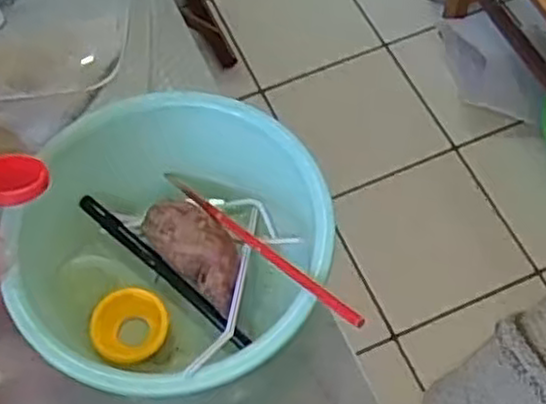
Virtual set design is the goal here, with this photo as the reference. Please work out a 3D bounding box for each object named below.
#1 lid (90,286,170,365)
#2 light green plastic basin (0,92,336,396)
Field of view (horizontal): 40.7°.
[{"bbox_3d":[-0.104,0.090,0.533,0.053,0.016,0.054,21,66,-11],"label":"lid"},{"bbox_3d":[-0.066,0.041,0.538,0.202,0.097,0.215,-1,59,1],"label":"light green plastic basin"}]

